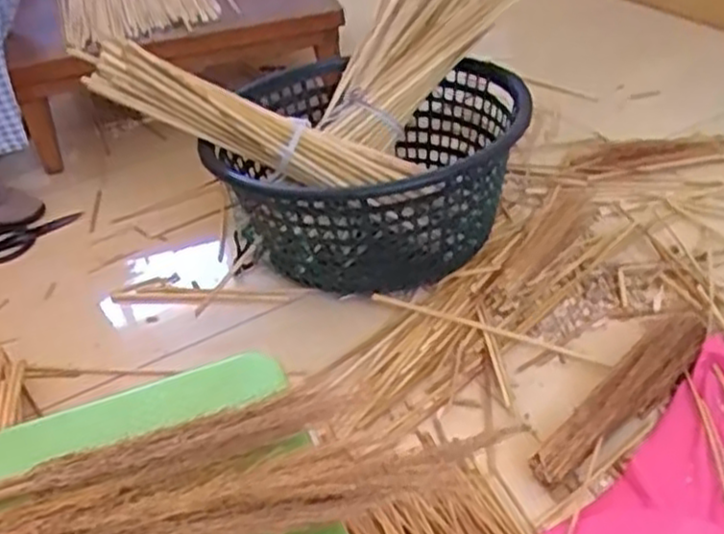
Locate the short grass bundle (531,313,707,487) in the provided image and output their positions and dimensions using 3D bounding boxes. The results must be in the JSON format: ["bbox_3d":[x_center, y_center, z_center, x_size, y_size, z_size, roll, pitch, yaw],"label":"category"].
[{"bbox_3d":[0.323,0.153,0.922,0.321,0.054,0.058,-32,42,-30],"label":"short grass bundle"}]

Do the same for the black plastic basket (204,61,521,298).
[{"bbox_3d":[0.012,-0.150,1.231,0.482,0.232,0.497,0,36,10],"label":"black plastic basket"}]

